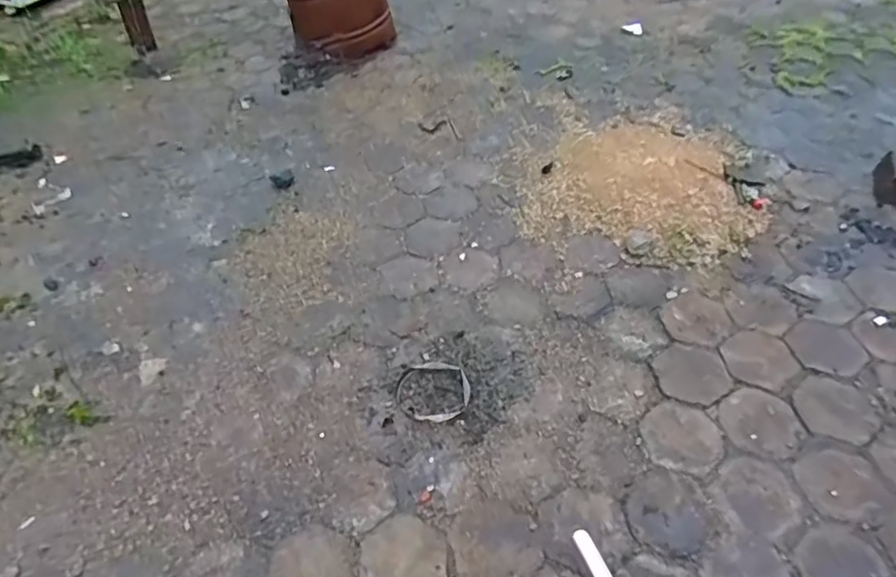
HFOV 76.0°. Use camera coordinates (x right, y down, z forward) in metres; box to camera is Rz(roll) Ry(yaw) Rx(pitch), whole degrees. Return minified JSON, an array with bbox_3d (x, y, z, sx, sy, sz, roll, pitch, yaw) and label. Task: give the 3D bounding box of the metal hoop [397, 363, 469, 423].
[{"bbox_3d":[-0.046,0.317,1.786,0.225,0.010,0.215,-2,45,2],"label":"metal hoop"}]

